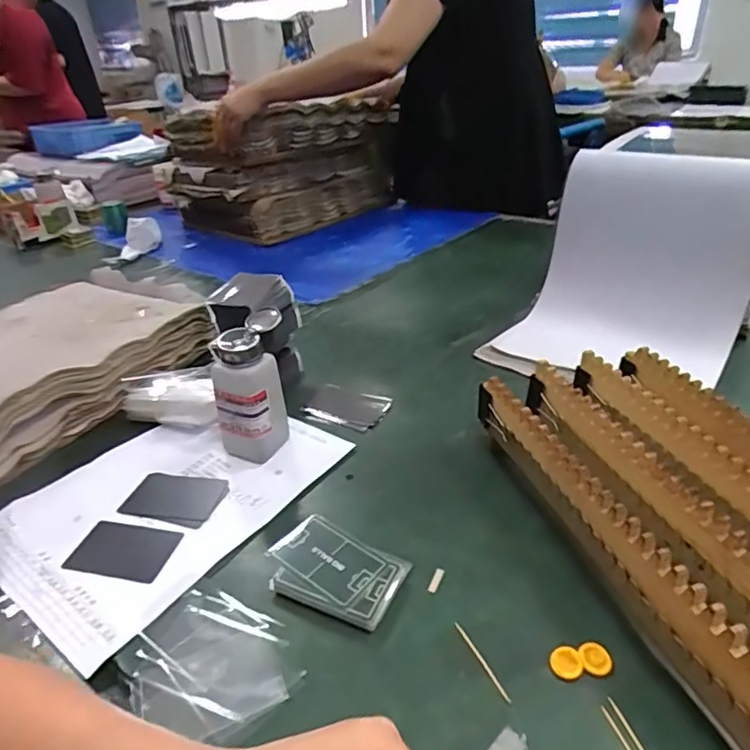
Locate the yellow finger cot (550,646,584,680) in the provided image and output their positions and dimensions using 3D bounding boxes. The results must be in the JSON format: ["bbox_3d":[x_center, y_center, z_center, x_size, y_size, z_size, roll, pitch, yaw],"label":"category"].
[{"bbox_3d":[0.126,0.190,0.367,0.019,0.005,0.020,-2,32,1],"label":"yellow finger cot"}]

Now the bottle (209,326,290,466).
[{"bbox_3d":[-0.128,0.022,0.550,0.058,0.127,0.052,7,33,16],"label":"bottle"}]

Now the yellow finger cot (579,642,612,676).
[{"bbox_3d":[0.146,0.188,0.370,0.019,0.004,0.020,-2,32,1],"label":"yellow finger cot"}]

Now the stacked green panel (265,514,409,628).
[{"bbox_3d":[-0.033,0.152,0.436,0.107,0.014,0.068,15,36,26],"label":"stacked green panel"}]

